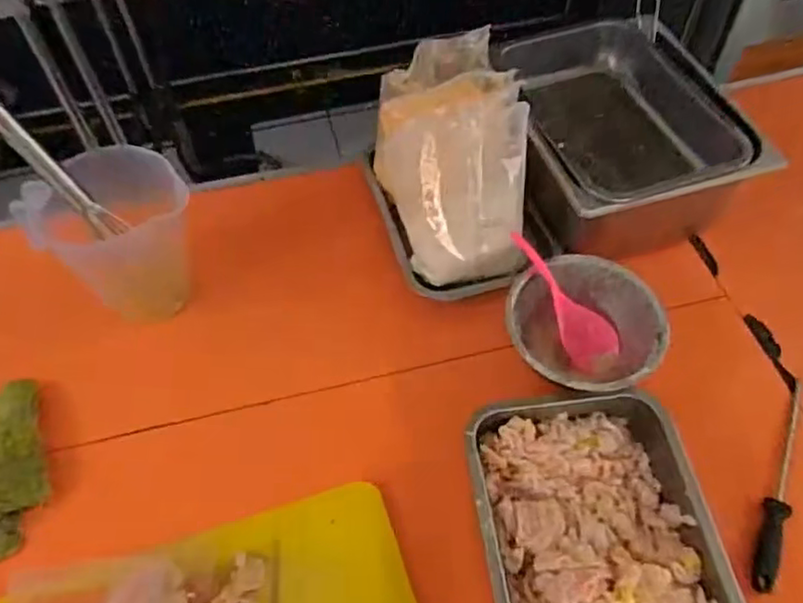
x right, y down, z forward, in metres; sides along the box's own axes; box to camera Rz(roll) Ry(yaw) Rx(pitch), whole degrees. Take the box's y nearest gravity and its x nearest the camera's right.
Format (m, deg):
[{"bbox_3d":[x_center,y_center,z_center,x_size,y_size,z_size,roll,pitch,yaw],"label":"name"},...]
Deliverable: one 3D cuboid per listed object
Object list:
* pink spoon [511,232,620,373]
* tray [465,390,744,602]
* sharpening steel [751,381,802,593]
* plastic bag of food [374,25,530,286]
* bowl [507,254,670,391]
[{"bbox_3d":[0.191,-0.007,0.758,0.058,0.032,0.177,-32,87,-17],"label":"pink spoon"},{"bbox_3d":[0.185,0.239,0.610,0.210,0.065,0.307,-6,56,-2],"label":"tray"},{"bbox_3d":[0.402,0.185,0.680,0.025,0.034,0.251,24,60,18],"label":"sharpening steel"},{"bbox_3d":[0.057,-0.177,0.771,0.156,0.191,0.238,-3,56,0],"label":"plastic bag of food"},{"bbox_3d":[0.206,0.036,0.744,0.168,0.091,0.167,-1,56,2],"label":"bowl"}]

